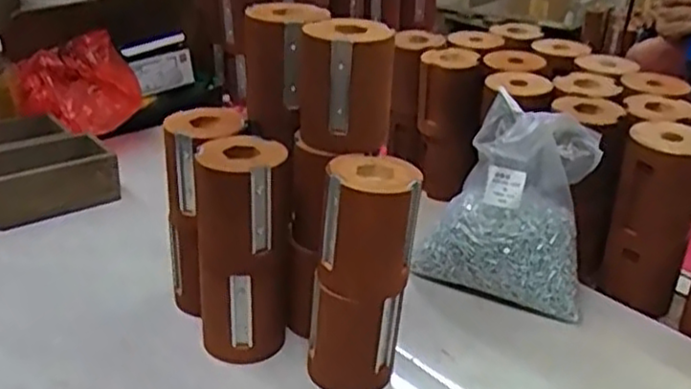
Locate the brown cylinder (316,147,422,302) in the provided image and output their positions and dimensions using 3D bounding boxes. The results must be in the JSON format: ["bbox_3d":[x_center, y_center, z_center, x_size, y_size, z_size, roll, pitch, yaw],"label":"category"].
[{"bbox_3d":[0.019,0.024,0.615,0.081,0.103,0.076,3,27,3],"label":"brown cylinder"}]

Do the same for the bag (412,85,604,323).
[{"bbox_3d":[0.189,0.006,0.790,0.167,0.176,0.136,15,30,25],"label":"bag"}]

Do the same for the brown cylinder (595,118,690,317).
[{"bbox_3d":[0.321,0.024,0.762,0.078,0.193,0.067,12,29,20],"label":"brown cylinder"}]

